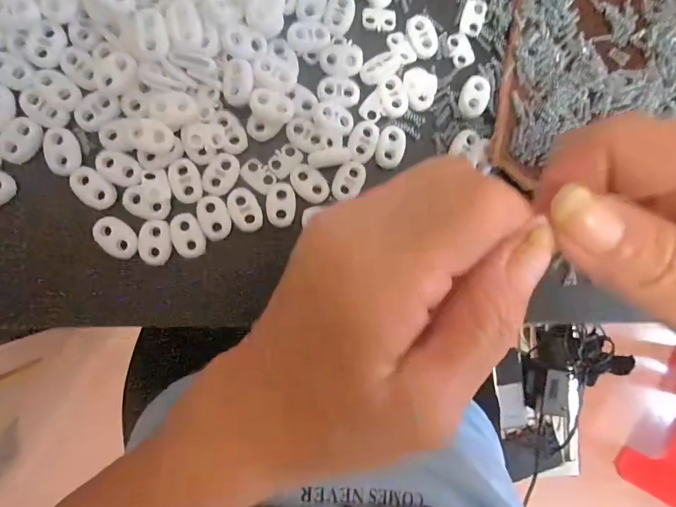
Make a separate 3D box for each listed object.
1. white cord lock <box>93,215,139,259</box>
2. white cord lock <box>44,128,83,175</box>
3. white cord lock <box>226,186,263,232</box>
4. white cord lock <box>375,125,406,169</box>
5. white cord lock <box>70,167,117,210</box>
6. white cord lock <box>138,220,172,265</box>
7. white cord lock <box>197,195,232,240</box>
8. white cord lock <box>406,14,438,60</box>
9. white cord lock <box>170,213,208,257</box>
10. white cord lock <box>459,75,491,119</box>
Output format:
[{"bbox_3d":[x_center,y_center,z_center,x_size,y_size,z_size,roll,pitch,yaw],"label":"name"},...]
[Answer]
[{"bbox_3d":[-0.109,-0.008,0.188,0.015,0.004,0.022,-43,95,-5],"label":"white cord lock"},{"bbox_3d":[-0.133,-0.049,0.184,0.014,0.004,0.023,-8,91,-7],"label":"white cord lock"},{"bbox_3d":[-0.048,-0.023,0.196,0.015,0.004,0.022,-26,93,-6],"label":"white cord lock"},{"bbox_3d":[0.028,-0.057,0.207,0.016,0.004,0.023,14,89,-7],"label":"white cord lock"},{"bbox_3d":[-0.119,-0.032,0.186,0.023,0.004,0.014,44,85,-5],"label":"white cord lock"},{"bbox_3d":[-0.090,-0.005,0.189,0.015,0.004,0.022,2,90,-7],"label":"white cord lock"},{"bbox_3d":[-0.063,-0.018,0.195,0.014,0.004,0.023,-19,93,-7],"label":"white cord lock"},{"bbox_3d":[0.047,-0.119,0.211,0.015,0.004,0.022,-28,94,-6],"label":"white cord lock"},{"bbox_3d":[-0.076,-0.009,0.194,0.014,0.004,0.022,-20,93,-7],"label":"white cord lock"},{"bbox_3d":[0.075,-0.086,0.212,0.015,0.007,0.023,10,89,-7],"label":"white cord lock"}]

